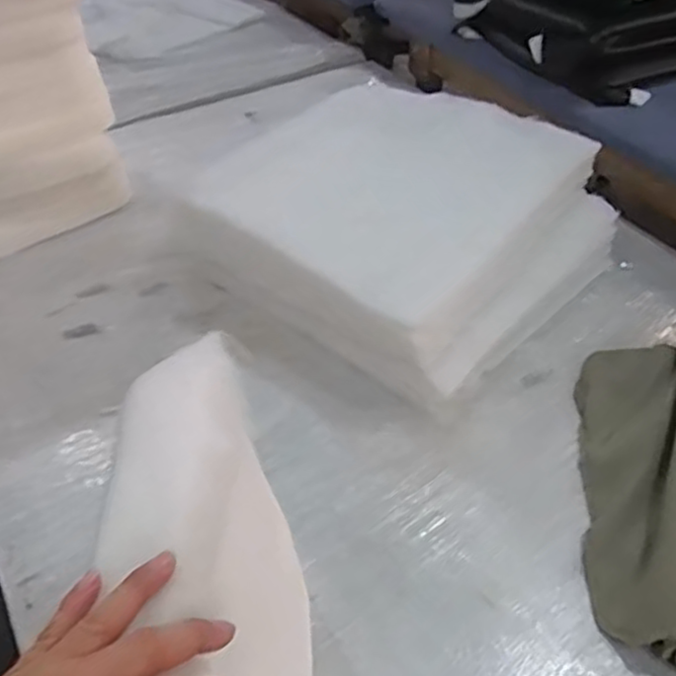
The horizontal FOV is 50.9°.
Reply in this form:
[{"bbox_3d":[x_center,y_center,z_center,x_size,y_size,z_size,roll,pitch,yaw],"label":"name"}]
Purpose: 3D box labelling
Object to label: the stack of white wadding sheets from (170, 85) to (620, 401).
[{"bbox_3d":[0.103,-0.196,1.171,0.539,0.213,0.563,33,54,30],"label":"stack of white wadding sheets"}]

